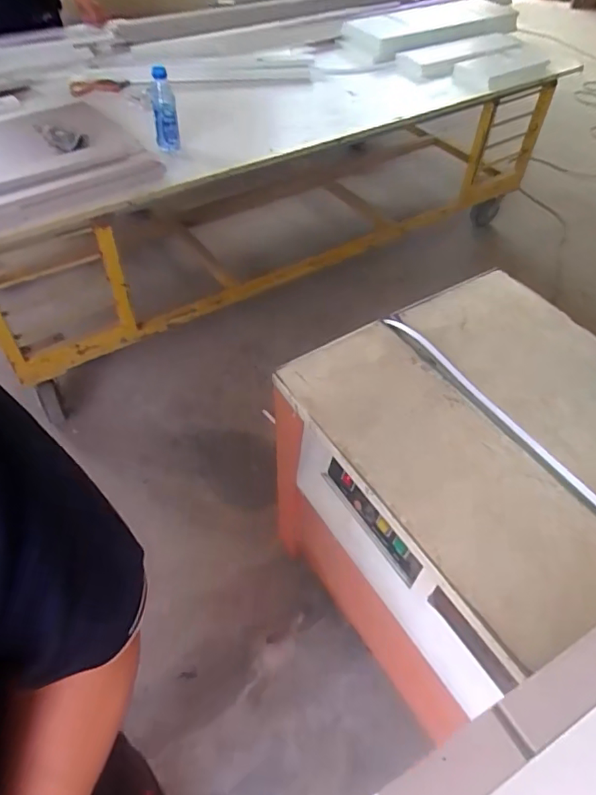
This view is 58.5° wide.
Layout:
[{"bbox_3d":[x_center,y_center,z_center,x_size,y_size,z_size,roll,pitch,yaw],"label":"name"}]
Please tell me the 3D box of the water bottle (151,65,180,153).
[{"bbox_3d":[-0.356,-0.758,1.420,0.070,0.201,0.080,-12,50,-12],"label":"water bottle"}]

